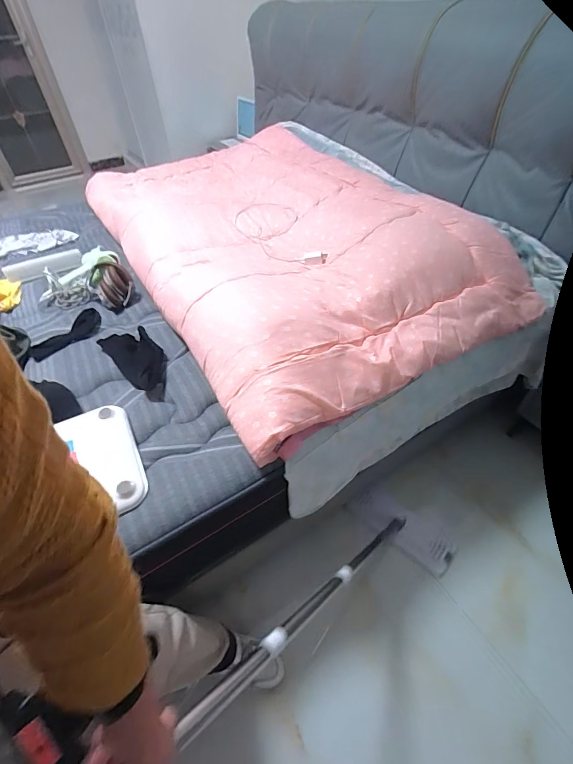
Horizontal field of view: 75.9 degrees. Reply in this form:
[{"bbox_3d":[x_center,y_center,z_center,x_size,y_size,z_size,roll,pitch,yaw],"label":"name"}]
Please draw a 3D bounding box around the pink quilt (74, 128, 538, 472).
[{"bbox_3d":[-0.108,-0.522,1.203,0.825,0.189,1.504,-27,51,-21],"label":"pink quilt"}]

